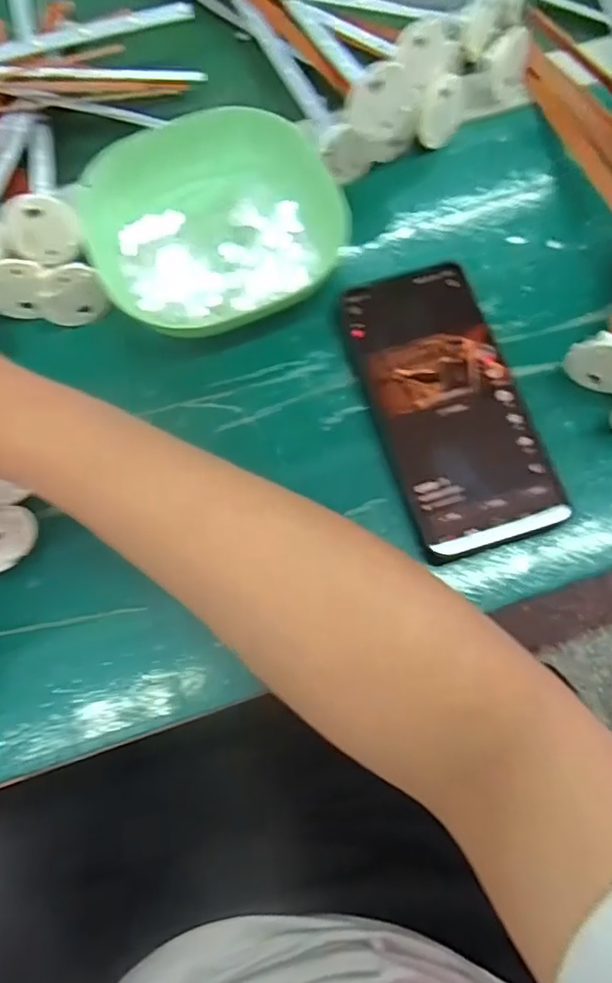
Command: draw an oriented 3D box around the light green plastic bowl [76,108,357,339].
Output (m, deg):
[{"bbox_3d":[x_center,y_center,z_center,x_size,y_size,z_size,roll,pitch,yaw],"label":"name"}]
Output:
[{"bbox_3d":[-0.057,-0.167,0.349,0.145,0.039,0.137,-28,72,-7],"label":"light green plastic bowl"}]

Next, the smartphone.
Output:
[{"bbox_3d":[0.075,-0.050,0.312,0.076,0.011,0.160,-17,70,-4],"label":"smartphone"}]

